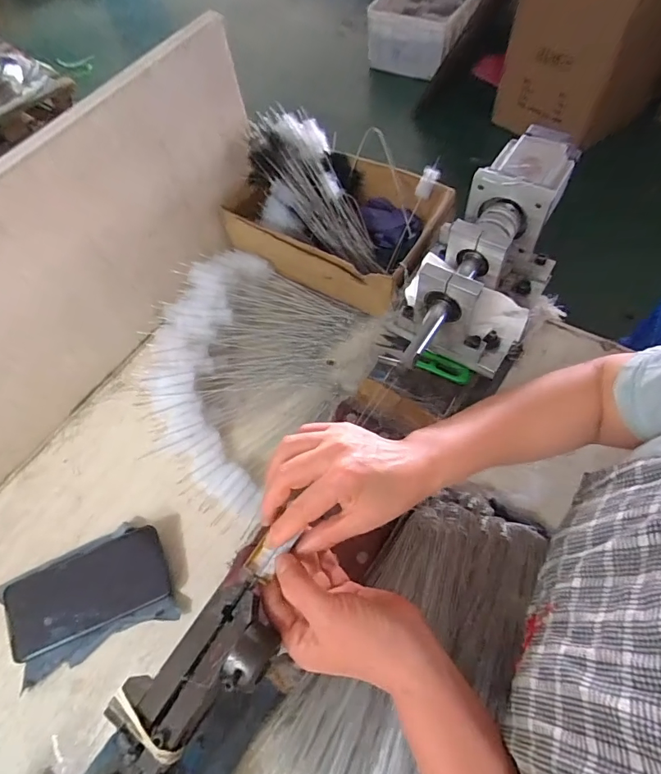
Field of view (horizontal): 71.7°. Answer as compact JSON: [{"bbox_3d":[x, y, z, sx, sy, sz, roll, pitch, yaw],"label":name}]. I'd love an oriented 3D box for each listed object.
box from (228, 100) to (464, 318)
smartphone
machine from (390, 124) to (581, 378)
[{"bbox_3d":[0.004,-0.242,0.630,0.284,0.126,0.199,24,66,16],"label":"box"},{"bbox_3d":[-0.254,0.215,0.478,0.160,0.010,0.075,-23,71,-11],"label":"smartphone"},{"bbox_3d":[0.174,-0.138,0.516,0.139,0.136,0.297,22,64,17],"label":"machine"}]

